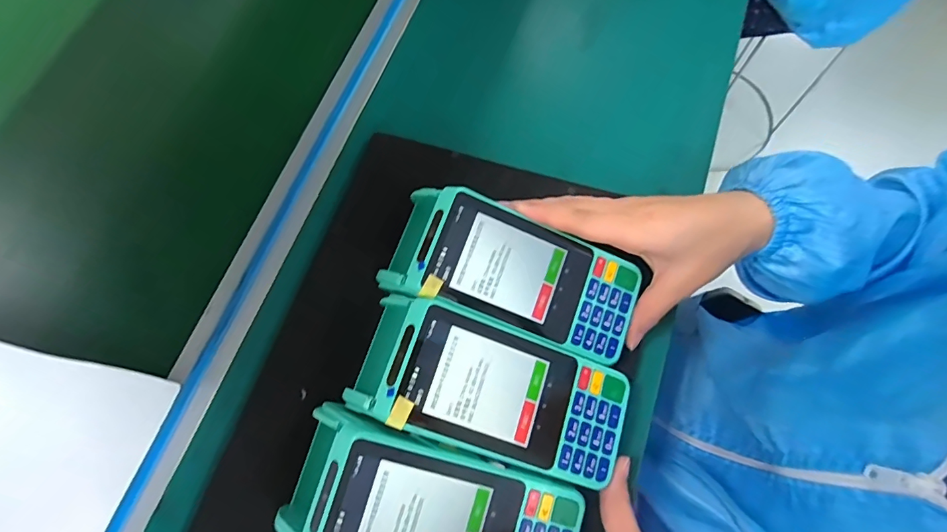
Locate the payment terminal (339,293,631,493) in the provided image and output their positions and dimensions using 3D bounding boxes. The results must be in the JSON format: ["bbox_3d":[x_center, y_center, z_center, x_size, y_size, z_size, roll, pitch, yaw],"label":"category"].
[{"bbox_3d":[0.013,0.075,0.281,0.161,0.035,0.076,20,73,-3],"label":"payment terminal"}]

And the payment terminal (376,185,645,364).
[{"bbox_3d":[0.028,0.007,0.307,0.164,0.040,0.072,20,73,-3],"label":"payment terminal"}]

